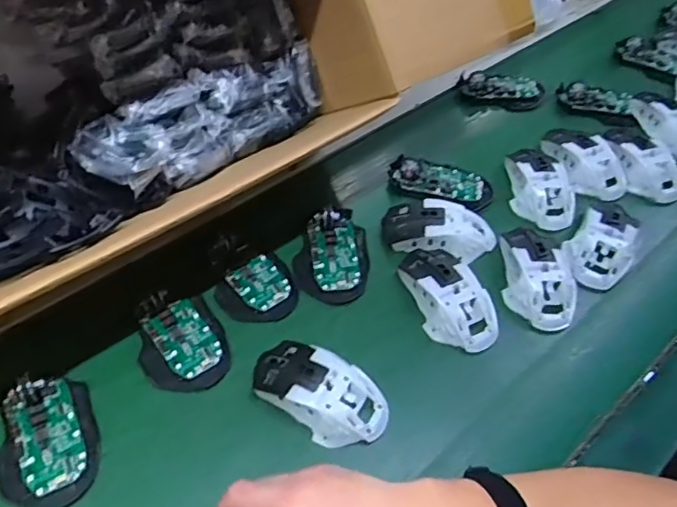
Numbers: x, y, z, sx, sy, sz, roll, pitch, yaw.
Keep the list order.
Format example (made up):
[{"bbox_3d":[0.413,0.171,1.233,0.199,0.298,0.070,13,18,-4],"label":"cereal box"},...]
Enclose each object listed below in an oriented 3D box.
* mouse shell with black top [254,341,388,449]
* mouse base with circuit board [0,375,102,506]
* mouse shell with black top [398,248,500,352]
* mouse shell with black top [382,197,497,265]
[{"bbox_3d":[-0.015,0.111,0.479,0.114,0.031,0.060,27,53,16],"label":"mouse shell with black top"},{"bbox_3d":[-0.225,0.143,0.448,0.072,0.015,0.101,-18,54,-19],"label":"mouse base with circuit board"},{"bbox_3d":[0.105,0.037,0.551,0.063,0.034,0.114,-13,53,-15],"label":"mouse shell with black top"},{"bbox_3d":[0.102,-0.024,0.592,0.110,0.039,0.060,18,51,10],"label":"mouse shell with black top"}]

